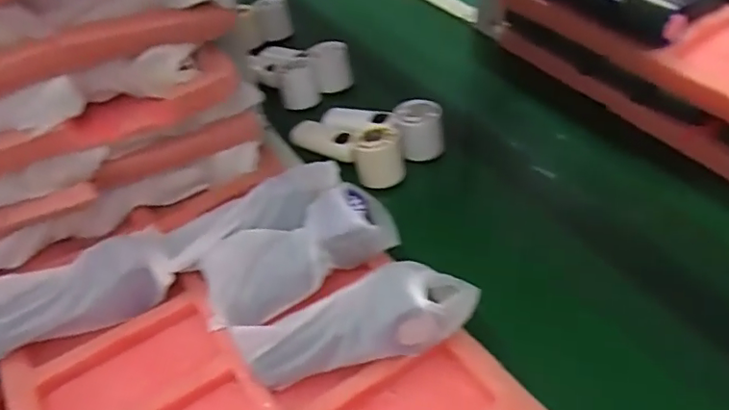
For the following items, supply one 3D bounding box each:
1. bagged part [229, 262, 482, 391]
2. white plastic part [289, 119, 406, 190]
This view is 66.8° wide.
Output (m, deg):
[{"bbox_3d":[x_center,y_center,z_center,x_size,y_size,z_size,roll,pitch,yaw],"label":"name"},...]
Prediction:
[{"bbox_3d":[-0.002,0.096,0.441,0.188,0.061,0.058,-14,45,-11],"label":"bagged part"},{"bbox_3d":[-0.027,-0.077,0.665,0.157,0.057,0.048,26,51,27],"label":"white plastic part"}]

